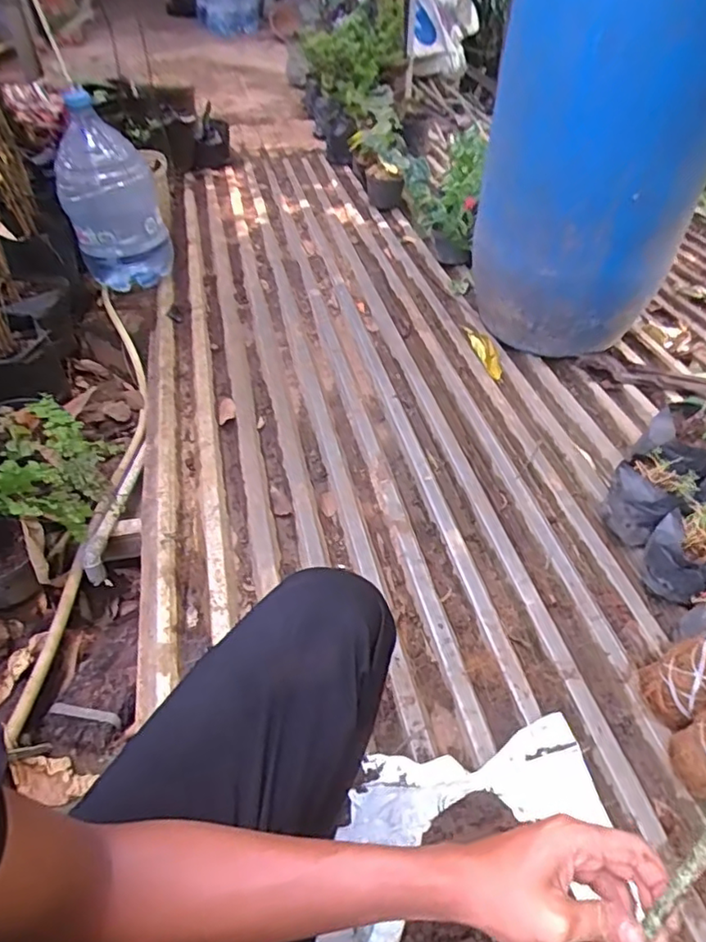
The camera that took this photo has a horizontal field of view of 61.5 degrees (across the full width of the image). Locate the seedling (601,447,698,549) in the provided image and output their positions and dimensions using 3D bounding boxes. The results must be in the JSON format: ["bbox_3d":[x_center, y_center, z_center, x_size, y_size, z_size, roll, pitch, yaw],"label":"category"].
[{"bbox_3d":[0.519,0.059,1.066,0.109,0.148,0.122,-36,55,-28],"label":"seedling"}]

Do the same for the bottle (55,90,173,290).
[{"bbox_3d":[-0.649,-0.713,1.594,0.233,0.430,0.253,-20,49,-16],"label":"bottle"}]

